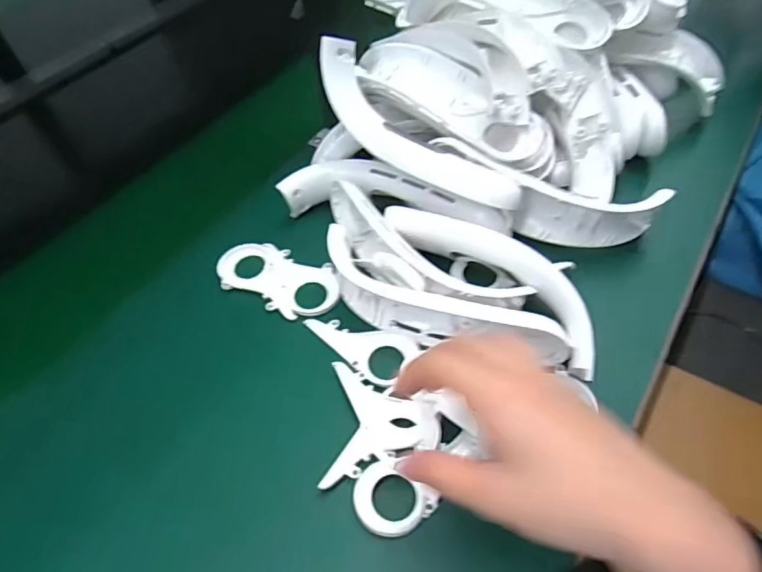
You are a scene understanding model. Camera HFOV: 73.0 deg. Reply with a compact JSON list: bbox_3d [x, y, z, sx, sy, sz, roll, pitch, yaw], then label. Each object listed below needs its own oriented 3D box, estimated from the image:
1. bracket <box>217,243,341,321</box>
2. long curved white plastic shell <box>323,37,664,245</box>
[{"bbox_3d":[-0.087,-0.008,0.432,0.110,0.006,0.057,18,56,19],"label":"bracket"},{"bbox_3d":[0.080,-0.102,0.428,0.301,0.075,0.089,26,57,-1],"label":"long curved white plastic shell"}]

